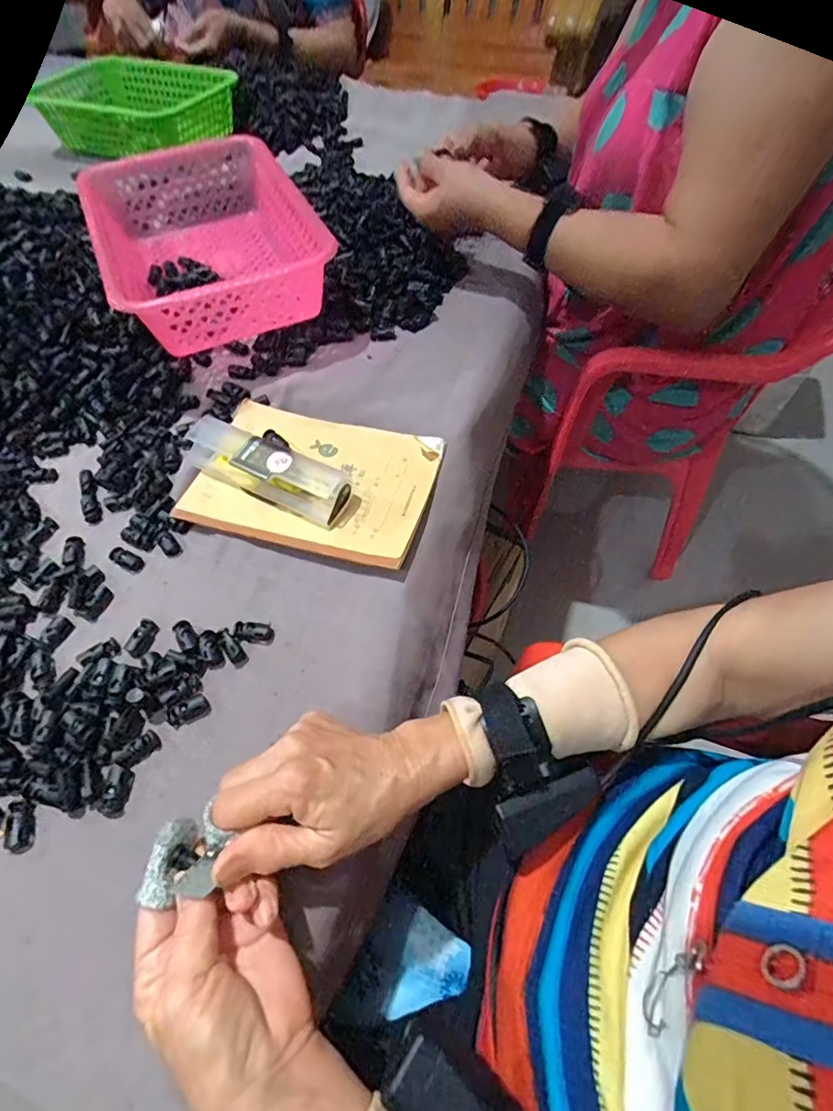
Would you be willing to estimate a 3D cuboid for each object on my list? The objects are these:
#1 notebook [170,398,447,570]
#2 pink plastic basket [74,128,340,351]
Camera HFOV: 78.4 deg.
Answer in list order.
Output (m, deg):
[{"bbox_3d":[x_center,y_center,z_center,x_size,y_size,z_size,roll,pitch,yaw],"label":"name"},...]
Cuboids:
[{"bbox_3d":[-0.091,-0.070,0.454,0.204,0.016,0.139,14,58,10],"label":"notebook"},{"bbox_3d":[-0.224,-0.333,0.555,0.209,0.083,0.284,-24,61,-13],"label":"pink plastic basket"}]

